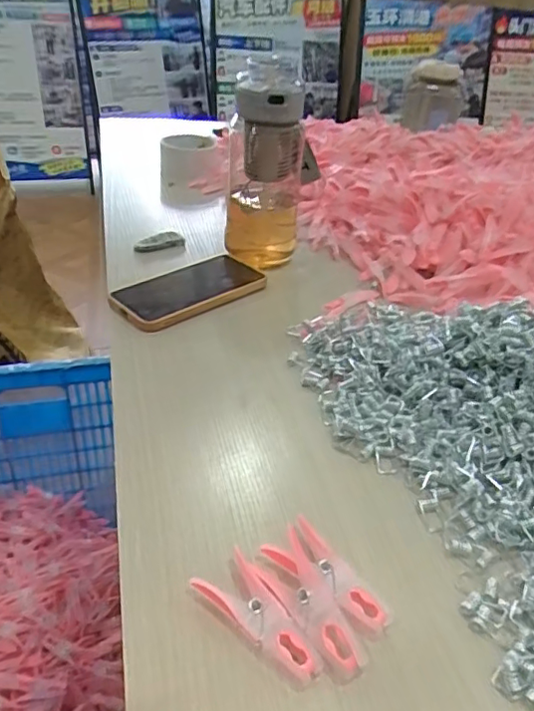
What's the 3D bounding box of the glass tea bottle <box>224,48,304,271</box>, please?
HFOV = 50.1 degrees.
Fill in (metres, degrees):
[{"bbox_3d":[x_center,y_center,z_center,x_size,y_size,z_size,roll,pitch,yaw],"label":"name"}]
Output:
[{"bbox_3d":[-0.002,-0.203,0.613,0.078,0.186,0.073,1,35,-4],"label":"glass tea bottle"}]

